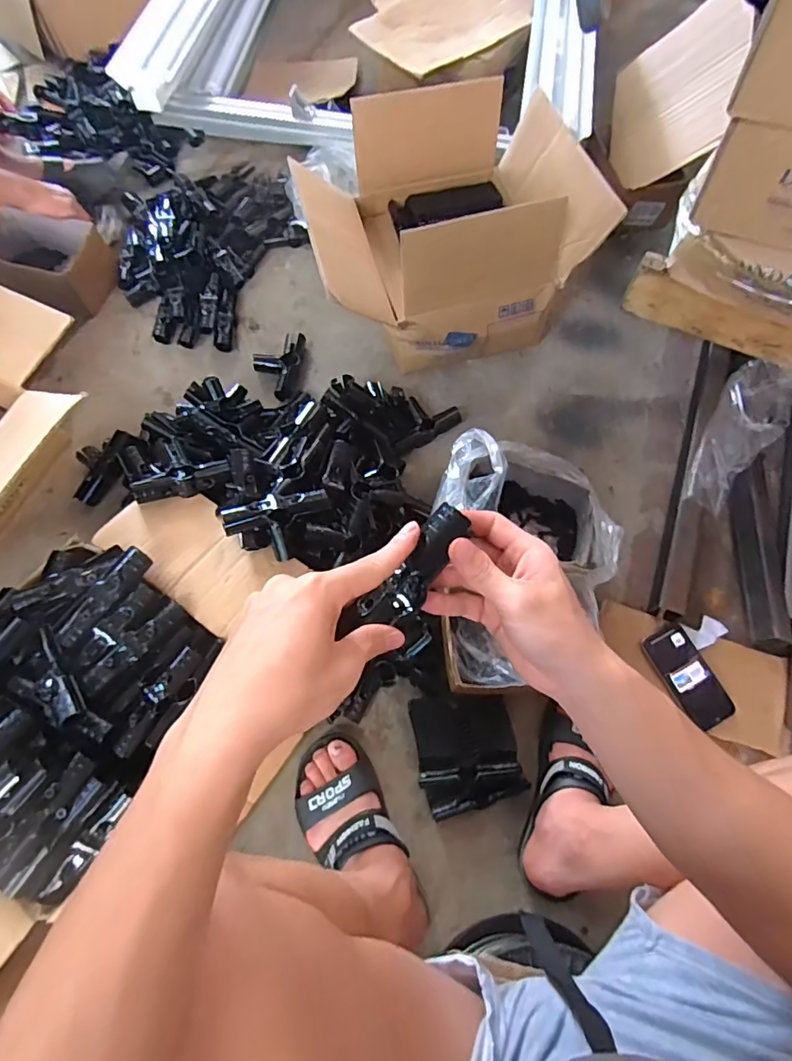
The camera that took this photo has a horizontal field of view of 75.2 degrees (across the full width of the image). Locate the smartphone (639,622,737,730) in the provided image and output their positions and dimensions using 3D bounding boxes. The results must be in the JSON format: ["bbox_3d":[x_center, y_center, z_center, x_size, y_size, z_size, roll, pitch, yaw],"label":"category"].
[{"bbox_3d":[0.423,0.210,0.742,0.072,0.010,0.142,-23,72,-6],"label":"smartphone"}]

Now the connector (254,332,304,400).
[{"bbox_3d":[-0.216,-0.303,0.942,0.086,0.031,0.140,4,68,0],"label":"connector"}]

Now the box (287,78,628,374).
[{"bbox_3d":[0.072,-0.525,0.920,0.454,0.249,0.390,-14,69,-7],"label":"box"}]

